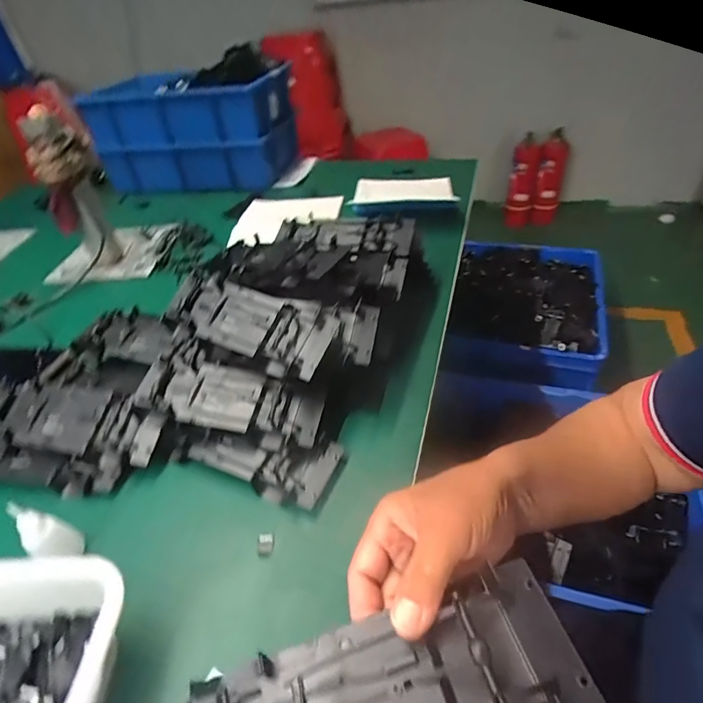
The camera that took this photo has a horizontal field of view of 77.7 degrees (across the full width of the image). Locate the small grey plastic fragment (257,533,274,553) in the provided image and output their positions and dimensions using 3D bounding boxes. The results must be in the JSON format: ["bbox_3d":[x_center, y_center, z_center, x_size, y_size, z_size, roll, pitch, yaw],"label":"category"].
[{"bbox_3d":[-0.075,0.167,0.380,0.014,0.005,0.016,-3,42,4],"label":"small grey plastic fragment"}]

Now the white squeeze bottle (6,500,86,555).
[{"bbox_3d":[-0.258,0.150,0.362,0.022,0.076,0.026,-15,37,23],"label":"white squeeze bottle"}]

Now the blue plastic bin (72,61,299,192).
[{"bbox_3d":[-0.382,-0.549,1.080,0.438,0.195,0.228,4,42,13],"label":"blue plastic bin"}]

